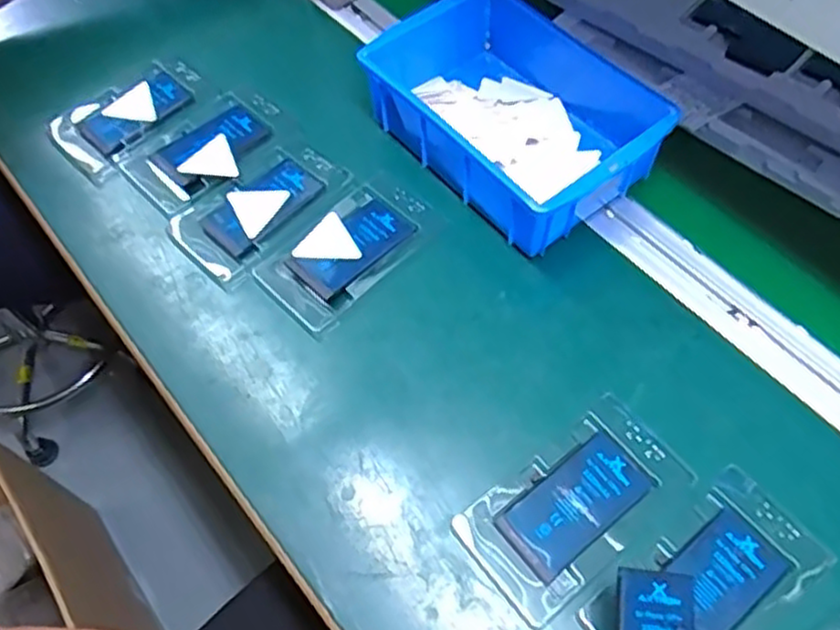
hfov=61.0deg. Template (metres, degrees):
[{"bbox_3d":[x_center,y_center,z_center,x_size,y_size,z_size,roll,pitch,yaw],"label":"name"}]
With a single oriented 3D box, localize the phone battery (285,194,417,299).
[{"bbox_3d":[-0.046,-0.050,0.502,0.044,0.006,0.087,40,68,22],"label":"phone battery"}]

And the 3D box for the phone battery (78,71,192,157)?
[{"bbox_3d":[-0.234,-0.166,0.586,0.085,0.009,0.046,-40,66,-19],"label":"phone battery"}]

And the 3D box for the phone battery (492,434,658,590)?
[{"bbox_3d":[0.089,0.108,0.409,0.085,0.004,0.044,-35,64,-17],"label":"phone battery"}]

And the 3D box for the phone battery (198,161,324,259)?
[{"bbox_3d":[-0.118,-0.084,0.527,0.047,0.010,0.084,40,68,22],"label":"phone battery"}]

